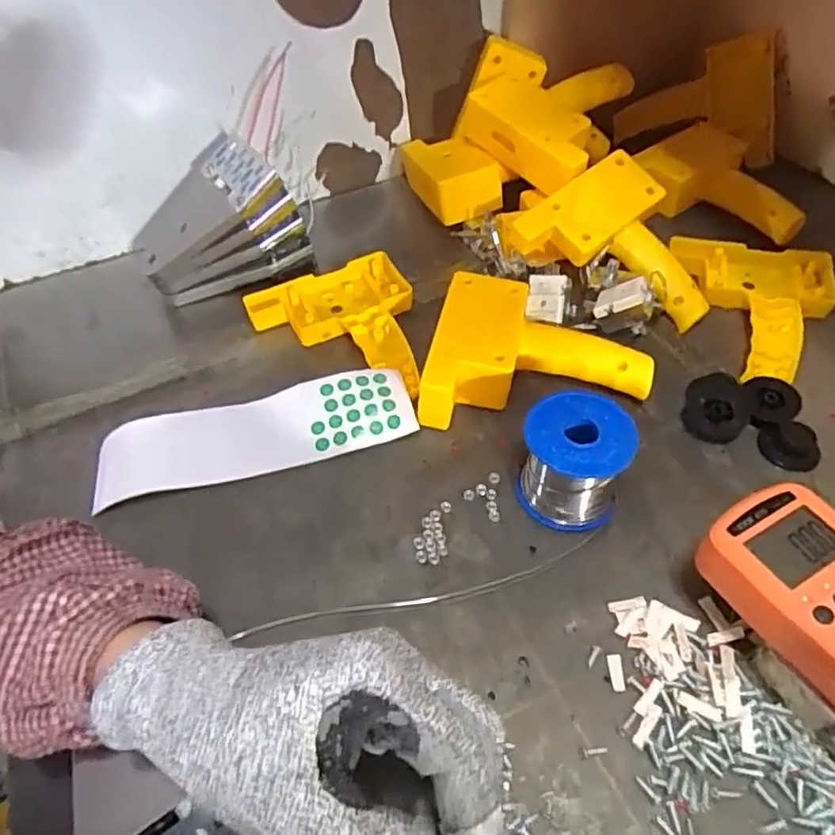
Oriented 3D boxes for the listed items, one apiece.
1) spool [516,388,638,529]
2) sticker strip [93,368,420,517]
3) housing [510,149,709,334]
[{"bbox_3d":[0.095,0.027,0.376,0.060,0.063,0.056,-2,51,2],"label":"spool"},{"bbox_3d":[-0.113,0.012,0.431,0.217,0.007,0.059,-13,67,-3],"label":"sticker strip"},{"bbox_3d":[0.175,-0.156,0.513,0.164,0.023,0.109,31,80,5],"label":"housing"}]

